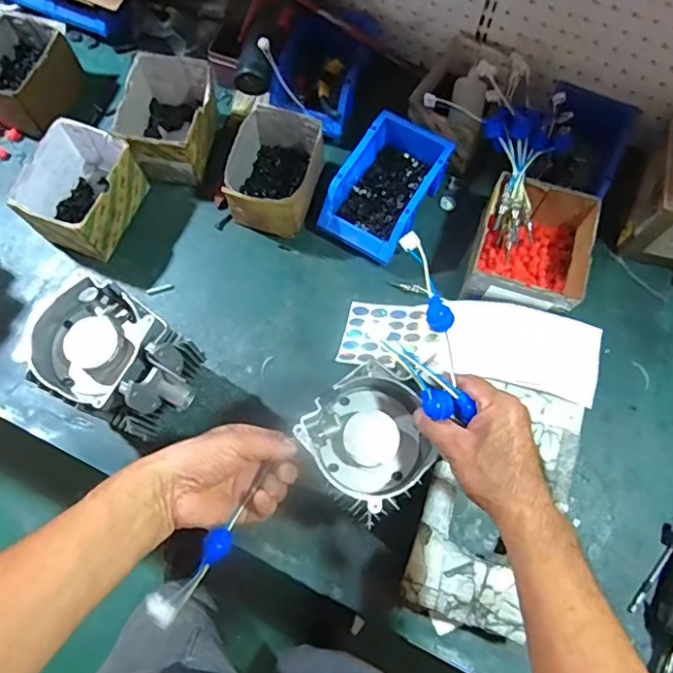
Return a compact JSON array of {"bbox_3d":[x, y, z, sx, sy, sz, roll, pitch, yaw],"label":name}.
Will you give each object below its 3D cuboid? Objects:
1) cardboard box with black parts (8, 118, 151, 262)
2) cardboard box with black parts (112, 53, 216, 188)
[{"bbox_3d":[-0.348,-0.196,0.757,0.124,0.099,0.149,26,73,9],"label":"cardboard box with black parts"},{"bbox_3d":[-0.236,-0.311,0.794,0.118,0.100,0.166,2,71,1],"label":"cardboard box with black parts"}]

